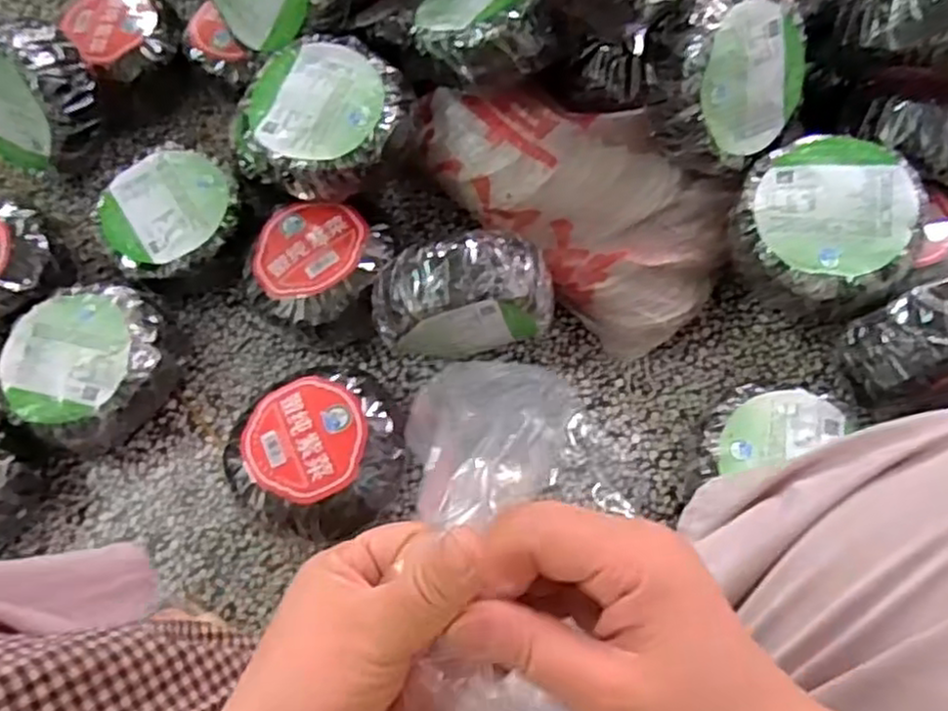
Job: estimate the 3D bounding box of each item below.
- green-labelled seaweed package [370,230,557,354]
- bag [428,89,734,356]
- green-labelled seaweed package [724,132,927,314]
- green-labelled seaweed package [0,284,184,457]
[{"bbox_3d":[-0.011,-0.050,0.815,0.193,0.187,0.098,-8,68,0],"label":"green-labelled seaweed package"},{"bbox_3d":[0.103,-0.192,0.884,0.409,0.151,0.190,36,75,16],"label":"bag"},{"bbox_3d":[0.368,-0.139,0.776,0.177,0.081,0.180,9,69,7],"label":"green-labelled seaweed package"},{"bbox_3d":[-0.436,0.015,0.851,0.179,0.100,0.169,-41,72,-12],"label":"green-labelled seaweed package"}]

